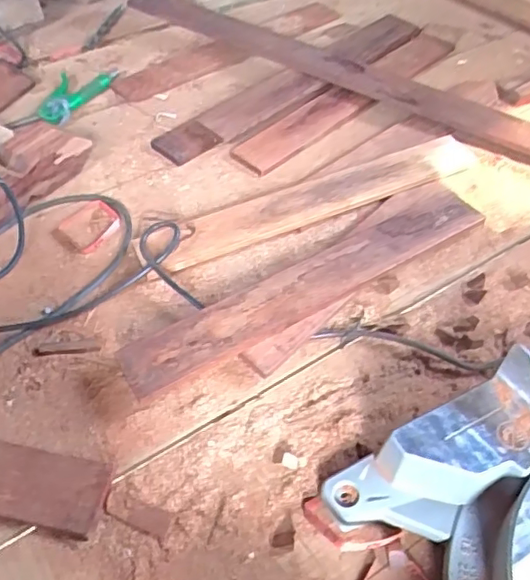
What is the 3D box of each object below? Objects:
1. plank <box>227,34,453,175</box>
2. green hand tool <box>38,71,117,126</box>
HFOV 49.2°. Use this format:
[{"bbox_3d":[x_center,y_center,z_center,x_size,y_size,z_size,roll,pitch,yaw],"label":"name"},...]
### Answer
[{"bbox_3d":[0.136,-0.308,0.908,0.449,0.021,0.066,-37,57,-27],"label":"plank"},{"bbox_3d":[-0.306,-0.318,0.945,0.098,0.027,0.153,4,49,5],"label":"green hand tool"}]

